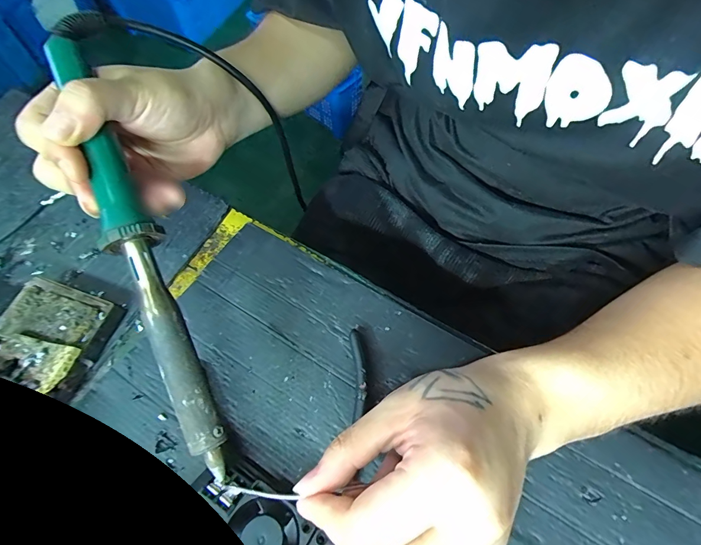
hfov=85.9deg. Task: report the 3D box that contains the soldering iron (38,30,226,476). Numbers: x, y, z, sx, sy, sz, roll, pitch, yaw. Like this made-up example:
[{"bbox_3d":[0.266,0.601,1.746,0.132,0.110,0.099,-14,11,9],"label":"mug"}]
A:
[{"bbox_3d":[-0.115,-0.012,0.206,0.020,0.022,0.251,-22,86,-6],"label":"soldering iron"}]

